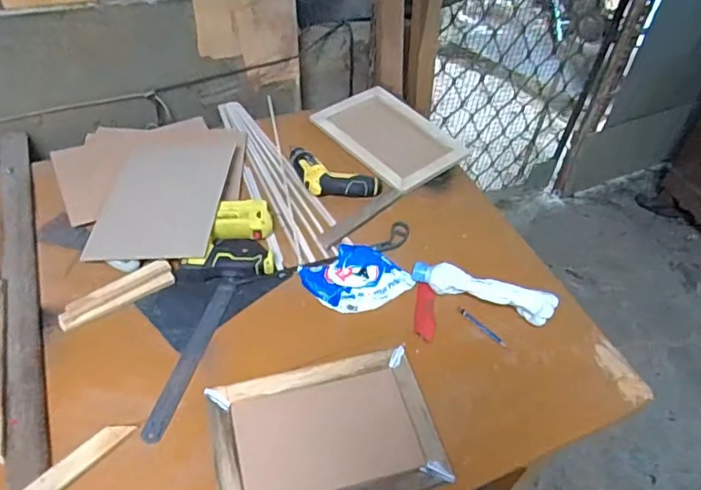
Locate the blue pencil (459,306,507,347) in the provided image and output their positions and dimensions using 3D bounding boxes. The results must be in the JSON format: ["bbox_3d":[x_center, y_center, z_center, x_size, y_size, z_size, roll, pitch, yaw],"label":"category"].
[{"bbox_3d":[0.210,0.131,0.892,0.010,0.004,0.093,-36,62,-29],"label":"blue pencil"}]

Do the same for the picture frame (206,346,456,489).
[{"bbox_3d":[-0.032,0.257,0.761,0.296,0.015,0.196,-12,51,-12],"label":"picture frame"}]

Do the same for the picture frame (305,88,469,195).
[{"bbox_3d":[0.079,-0.239,1.197,0.214,0.023,0.305,-33,58,-27],"label":"picture frame"}]

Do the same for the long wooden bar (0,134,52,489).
[{"bbox_3d":[-0.484,0.139,0.808,0.053,0.020,0.953,-15,54,-17],"label":"long wooden bar"}]

